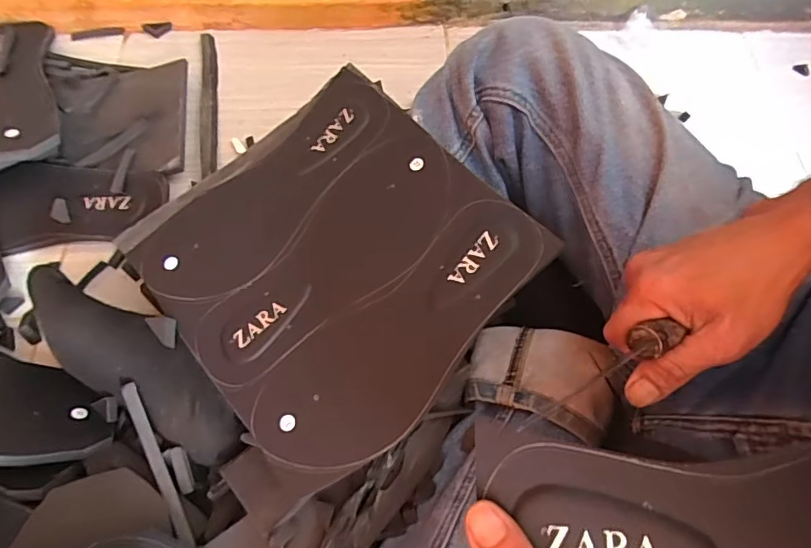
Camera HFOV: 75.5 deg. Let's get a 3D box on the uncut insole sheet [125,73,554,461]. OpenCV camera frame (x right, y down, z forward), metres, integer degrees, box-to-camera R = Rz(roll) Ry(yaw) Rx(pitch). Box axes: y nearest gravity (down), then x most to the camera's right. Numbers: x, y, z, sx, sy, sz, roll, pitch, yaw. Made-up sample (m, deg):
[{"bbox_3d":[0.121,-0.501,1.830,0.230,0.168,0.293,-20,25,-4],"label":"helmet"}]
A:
[{"bbox_3d":[-0.059,-0.013,0.407,0.250,0.006,0.260,-42,69,-5],"label":"uncut insole sheet"}]

